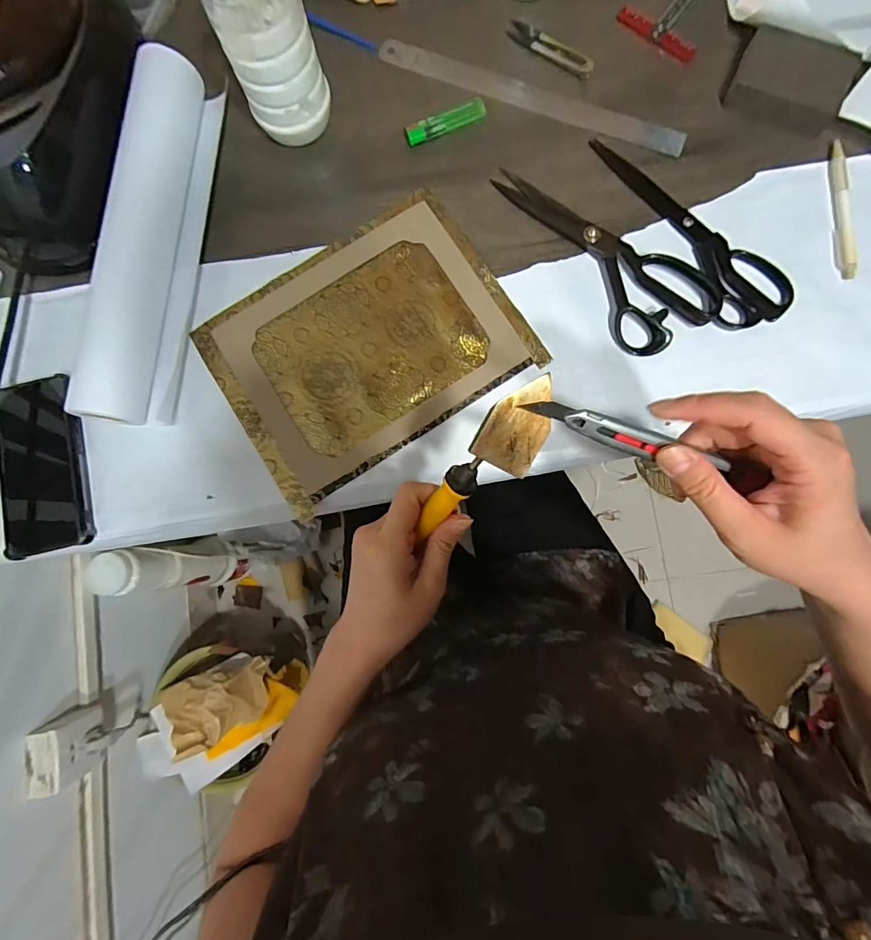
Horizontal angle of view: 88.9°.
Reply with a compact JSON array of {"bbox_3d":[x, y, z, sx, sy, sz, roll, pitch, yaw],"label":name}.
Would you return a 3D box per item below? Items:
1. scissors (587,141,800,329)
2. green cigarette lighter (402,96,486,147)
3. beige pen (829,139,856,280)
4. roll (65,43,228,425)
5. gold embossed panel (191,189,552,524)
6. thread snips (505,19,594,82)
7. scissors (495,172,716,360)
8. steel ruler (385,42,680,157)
[{"bbox_3d":[0.246,-0.240,0.428,0.067,0.017,0.240,-32,85,0],"label":"scissors"},{"bbox_3d":[0.009,-0.352,0.449,0.082,0.009,0.020,-22,85,1],"label":"green cigarette lighter"},{"bbox_3d":[0.387,-0.247,0.421,0.011,0.013,0.132,-1,85,2],"label":"beige pen"},{"bbox_3d":[-0.268,-0.221,0.427,0.081,0.048,0.353,7,86,3],"label":"roll"},{"bbox_3d":[-0.069,-0.123,0.433,0.280,0.006,0.208,-33,85,0],"label":"gold embossed panel"},{"bbox_3d":[0.117,-0.432,0.455,0.100,0.005,0.023,39,88,5],"label":"thread snips"},{"bbox_3d":[0.161,-0.217,0.425,0.094,0.017,0.233,-37,85,-1],"label":"scissors"},{"bbox_3d":[0.096,-0.381,0.453,0.320,0.004,0.028,22,87,4],"label":"steel ruler"}]

